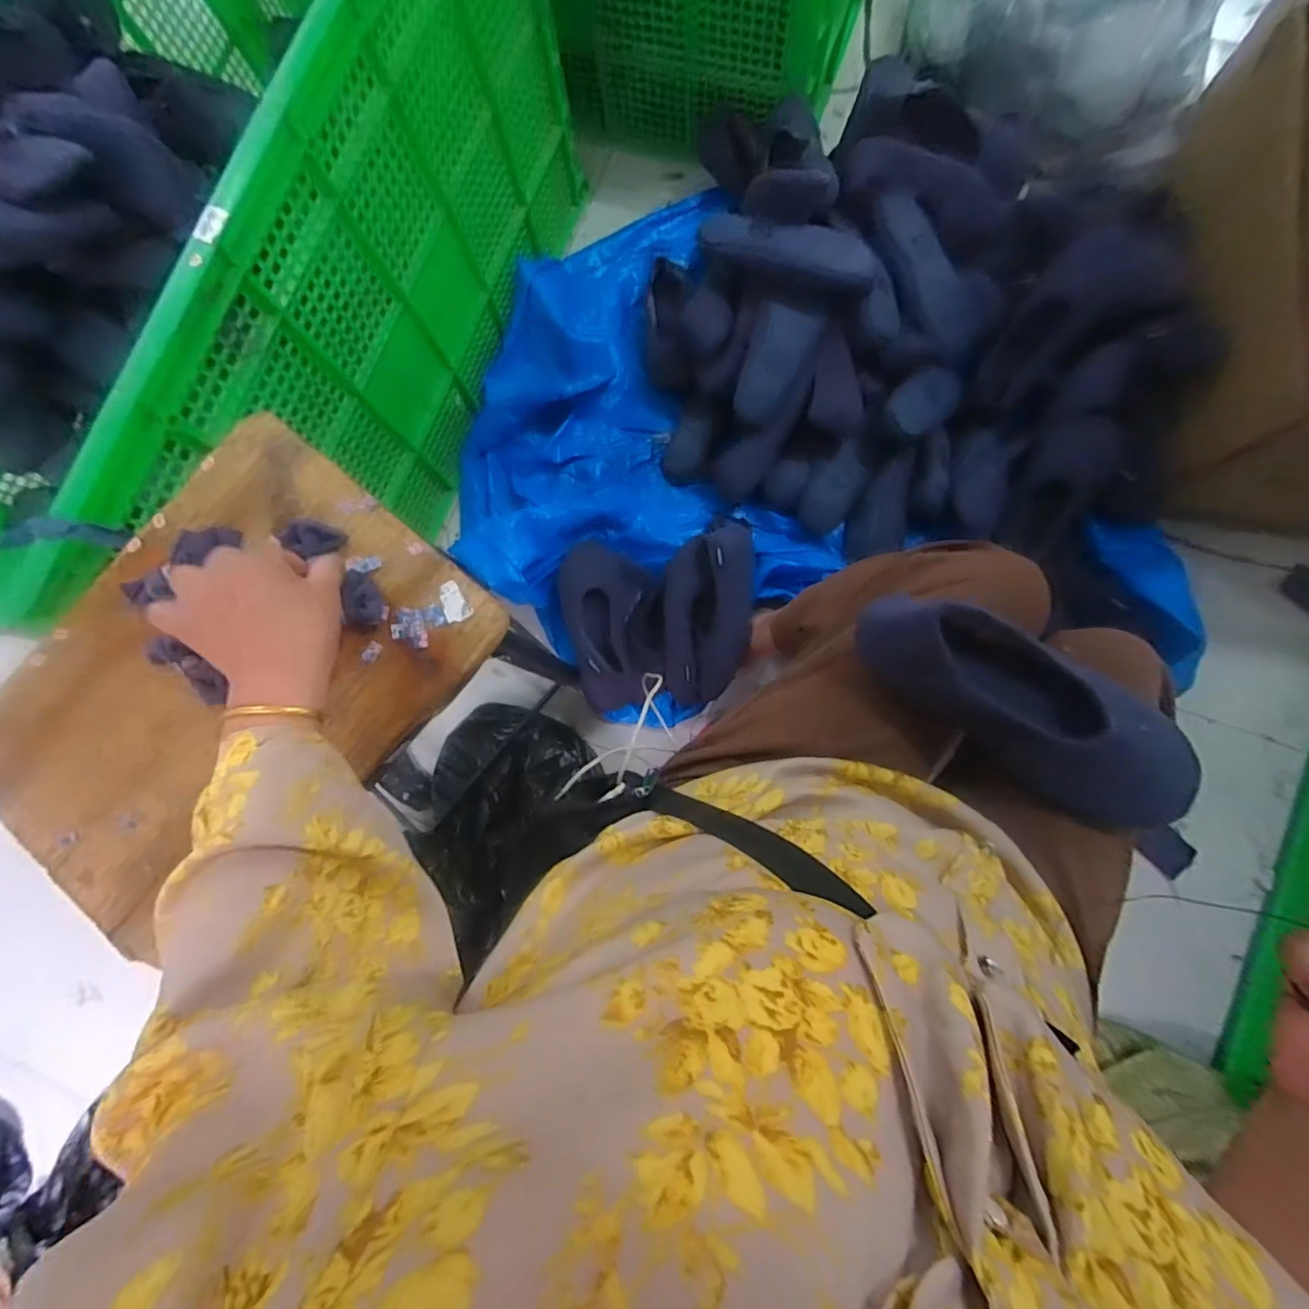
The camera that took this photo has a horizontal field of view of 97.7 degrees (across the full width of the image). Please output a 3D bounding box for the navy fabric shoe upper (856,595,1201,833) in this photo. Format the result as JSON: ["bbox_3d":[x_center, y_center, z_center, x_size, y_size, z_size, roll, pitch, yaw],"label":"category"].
[{"bbox_3d":[0.267,0.038,0.415,0.251,0.077,0.100,26,85,6],"label":"navy fabric shoe upper"}]

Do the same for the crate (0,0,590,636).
[{"bbox_3d":[-0.611,-0.603,0.777,0.700,0.483,1.066,18,84,5],"label":"crate"}]

